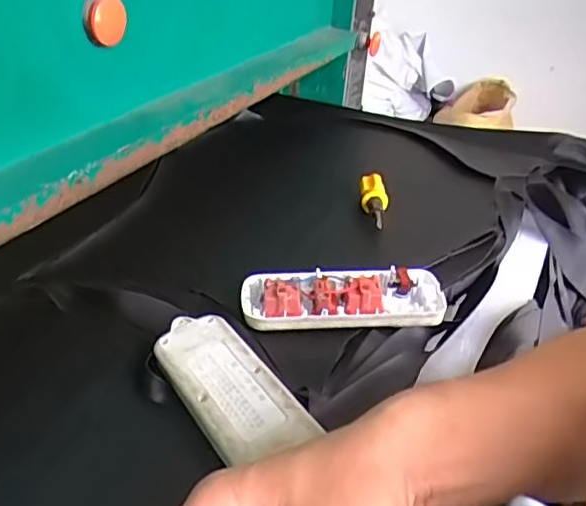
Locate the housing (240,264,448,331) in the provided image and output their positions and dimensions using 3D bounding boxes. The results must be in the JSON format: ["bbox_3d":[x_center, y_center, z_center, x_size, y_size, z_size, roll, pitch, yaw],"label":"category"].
[{"bbox_3d":[0.041,0.036,0.478,0.158,0.028,0.054,1,32,-6],"label":"housing"}]

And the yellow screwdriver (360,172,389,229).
[{"bbox_3d":[0.085,-0.055,0.622,0.026,0.027,0.086,5,31,0],"label":"yellow screwdriver"}]

